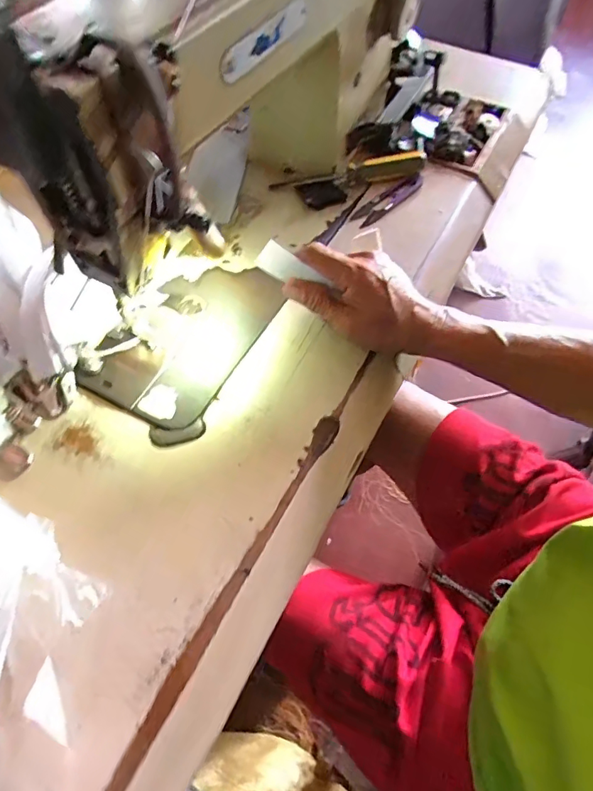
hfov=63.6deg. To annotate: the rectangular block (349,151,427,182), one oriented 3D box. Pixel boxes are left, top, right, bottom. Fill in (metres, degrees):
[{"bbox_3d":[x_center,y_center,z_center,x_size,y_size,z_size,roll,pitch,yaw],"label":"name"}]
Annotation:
[{"bbox_3d":[0.101,-0.243,0.512,0.082,0.021,0.020,-15,63,-9],"label":"rectangular block"}]

